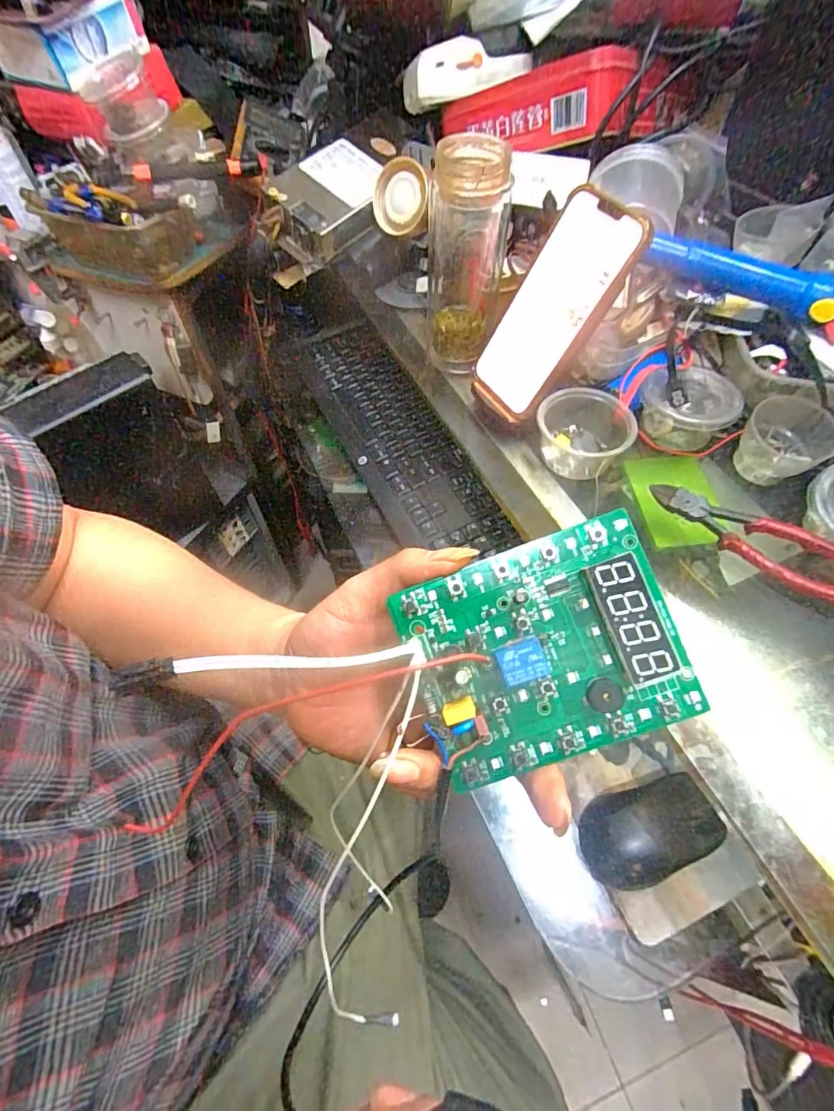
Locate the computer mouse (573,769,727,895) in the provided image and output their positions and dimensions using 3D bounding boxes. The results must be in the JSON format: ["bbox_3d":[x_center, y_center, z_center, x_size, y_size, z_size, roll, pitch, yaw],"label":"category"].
[{"bbox_3d":[0.176,0.208,0.377,0.095,0.039,0.061,-12,58,-7],"label":"computer mouse"}]

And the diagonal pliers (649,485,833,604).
[{"bbox_3d":[0.257,-0.015,0.382,0.155,0.013,0.050,32,63,19],"label":"diagonal pliers"}]

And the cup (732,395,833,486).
[{"bbox_3d":[0.304,-0.095,0.415,0.061,0.050,0.059,0,58,1],"label":"cup"}]

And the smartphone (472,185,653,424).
[{"bbox_3d":[0.108,-0.192,0.404,0.014,0.167,0.074,-17,57,-47],"label":"smartphone"}]

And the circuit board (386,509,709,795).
[{"bbox_3d":[0.053,0.041,0.212,0.108,0.017,0.090,-20,83,5],"label":"circuit board"}]

